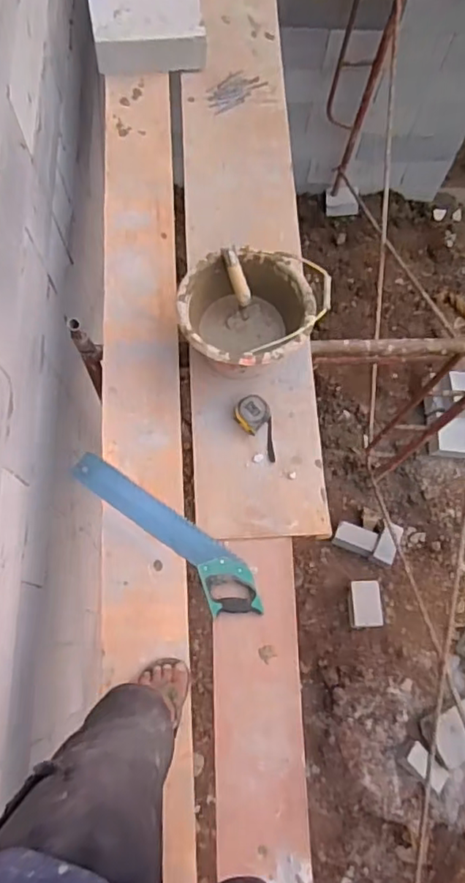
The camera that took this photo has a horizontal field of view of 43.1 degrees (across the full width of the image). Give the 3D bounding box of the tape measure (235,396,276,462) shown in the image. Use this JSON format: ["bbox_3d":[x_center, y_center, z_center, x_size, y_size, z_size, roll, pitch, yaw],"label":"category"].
[{"bbox_3d":[0.053,-0.029,1.338,0.084,0.037,0.151,-9,73,-5],"label":"tape measure"}]

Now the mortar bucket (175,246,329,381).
[{"bbox_3d":[0.036,-0.260,1.272,0.290,0.164,0.273,1,73,-2],"label":"mortar bucket"}]

